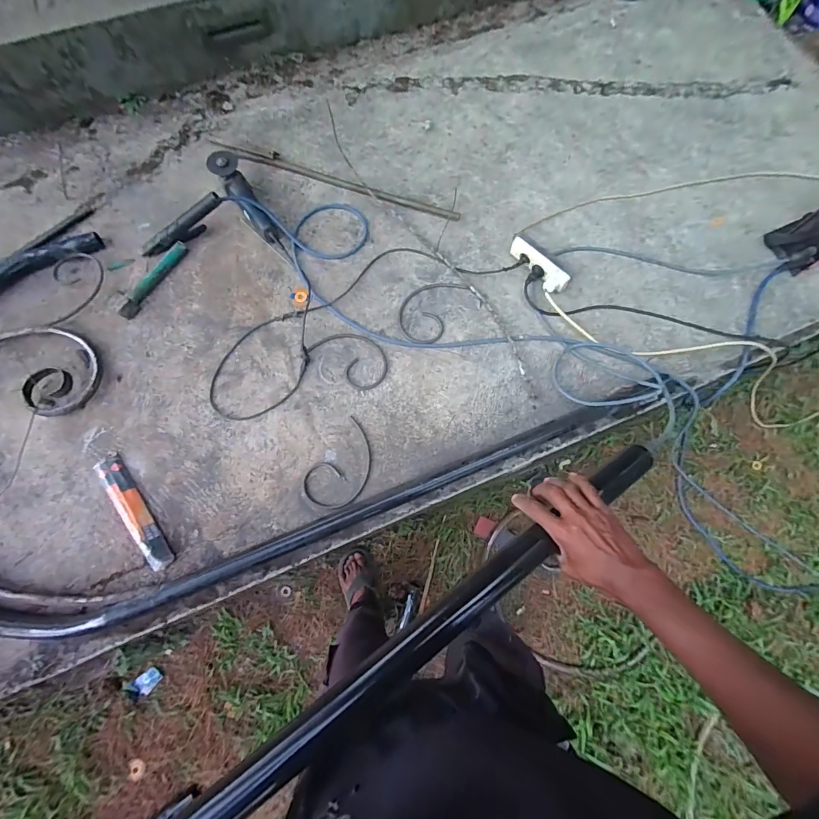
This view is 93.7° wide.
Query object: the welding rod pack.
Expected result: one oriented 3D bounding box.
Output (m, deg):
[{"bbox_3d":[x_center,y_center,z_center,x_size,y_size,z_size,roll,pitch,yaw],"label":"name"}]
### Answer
[{"bbox_3d":[-0.638,0.232,0.888,0.054,0.032,0.303,-37,76,-11],"label":"welding rod pack"}]

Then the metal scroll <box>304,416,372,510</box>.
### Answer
[{"bbox_3d":[-0.154,0.137,0.933,0.133,0.007,0.220,32,75,9],"label":"metal scroll"}]

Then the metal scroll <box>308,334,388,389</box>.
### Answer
[{"bbox_3d":[-0.147,-0.144,1.023,0.207,0.016,0.130,37,76,11],"label":"metal scroll"}]

